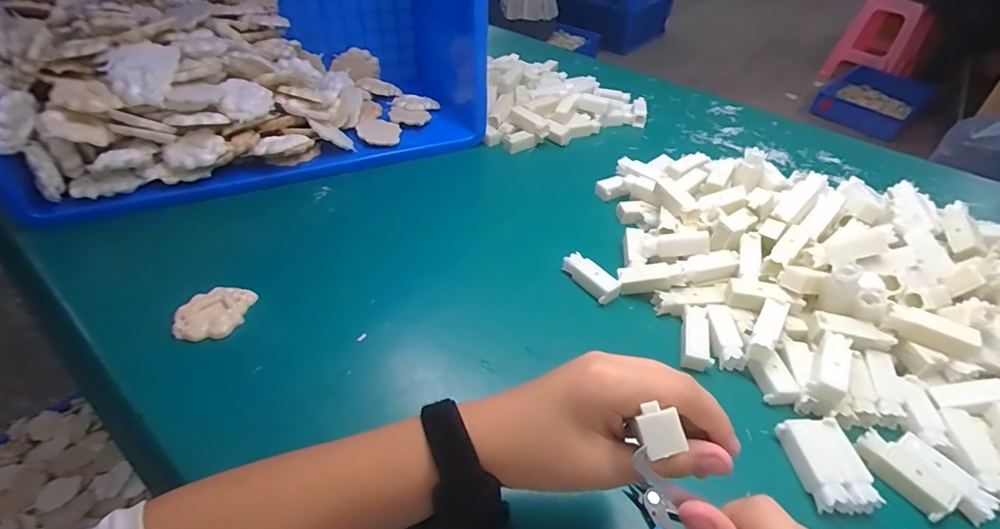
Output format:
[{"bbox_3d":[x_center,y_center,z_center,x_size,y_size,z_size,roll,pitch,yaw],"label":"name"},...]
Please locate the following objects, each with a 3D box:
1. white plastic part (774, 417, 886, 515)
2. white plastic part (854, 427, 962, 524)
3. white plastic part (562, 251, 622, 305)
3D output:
[{"bbox_3d":[0.235,0.144,0.345,0.041,0.019,0.062,-2,44,-5],"label":"white plastic part"},{"bbox_3d":[0.287,0.149,0.341,0.024,0.019,0.060,-26,51,-27],"label":"white plastic part"},{"bbox_3d":[0.091,0.014,0.480,0.025,0.021,0.062,-26,51,-27],"label":"white plastic part"}]

